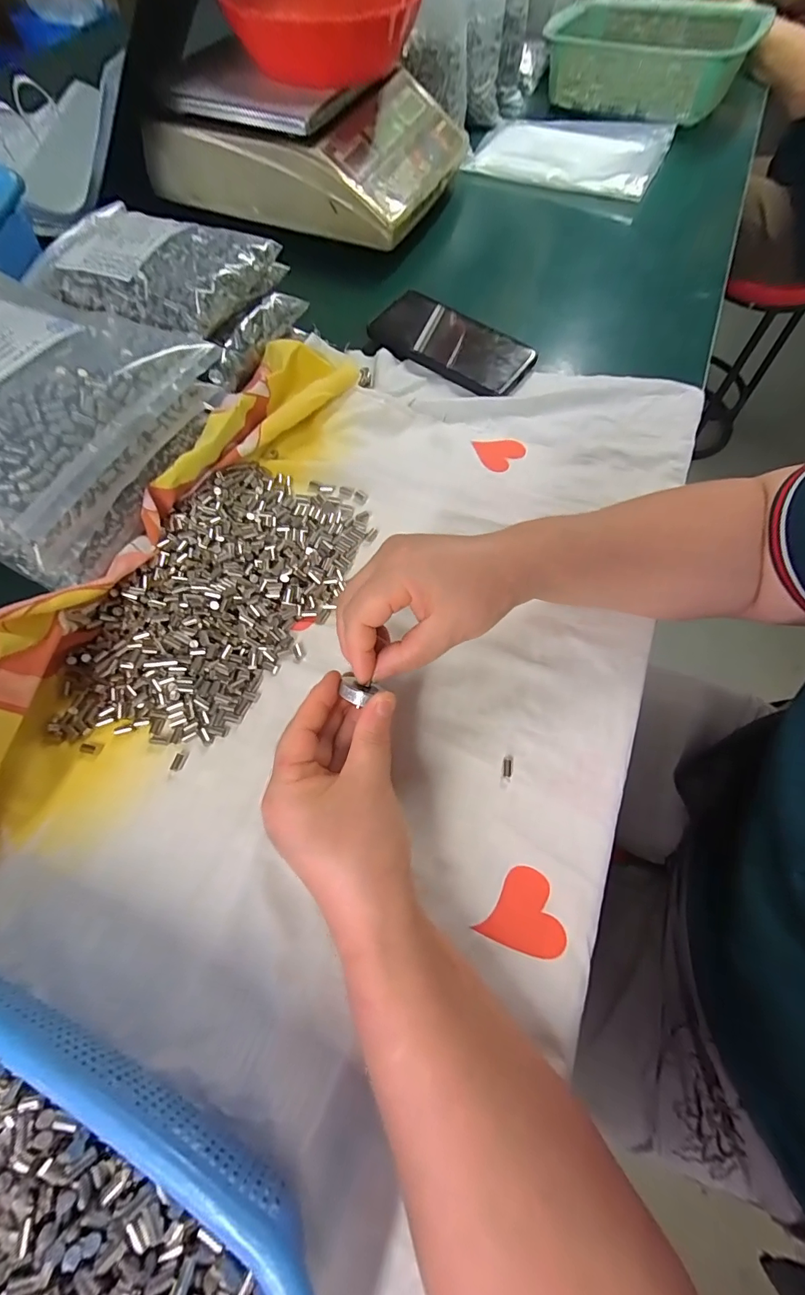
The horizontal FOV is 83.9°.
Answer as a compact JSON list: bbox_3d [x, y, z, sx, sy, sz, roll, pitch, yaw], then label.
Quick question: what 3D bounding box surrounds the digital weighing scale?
[{"bbox_3d":[-0.110,-0.650,0.561,0.331,0.092,0.278,20,67,8],"label":"digital weighing scale"}]

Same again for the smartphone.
[{"bbox_3d":[0.050,-0.306,0.449,0.159,0.011,0.080,33,69,13],"label":"smartphone"}]

